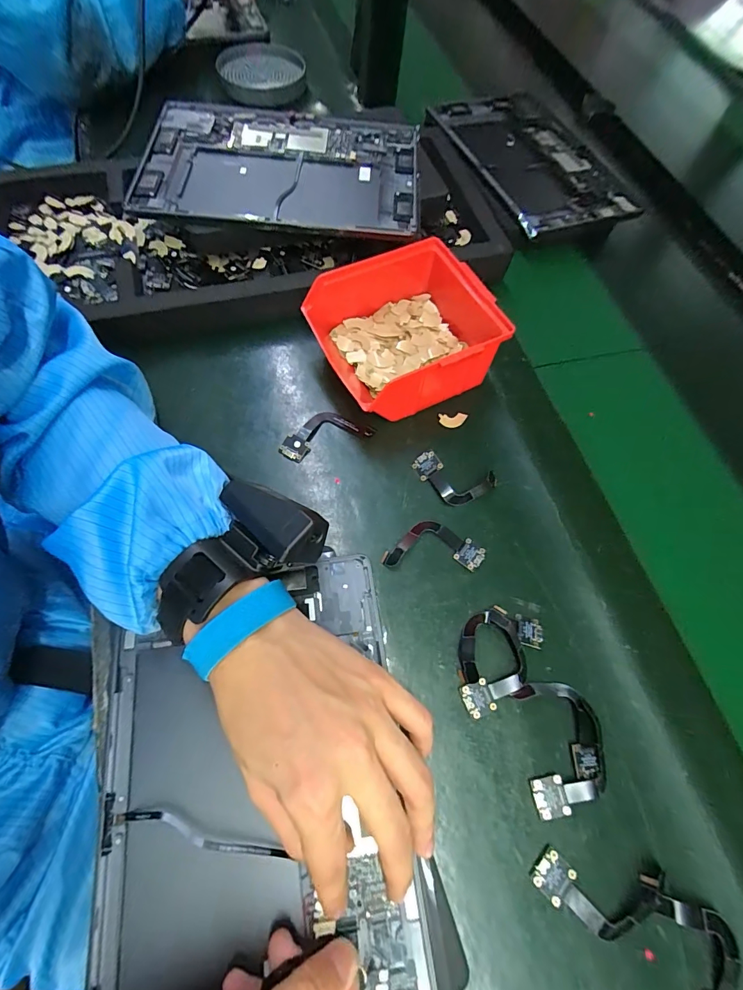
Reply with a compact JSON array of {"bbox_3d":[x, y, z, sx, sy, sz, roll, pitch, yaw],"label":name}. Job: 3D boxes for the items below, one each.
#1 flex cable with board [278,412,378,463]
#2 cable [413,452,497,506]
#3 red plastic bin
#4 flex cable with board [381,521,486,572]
[{"bbox_3d":[-0.039,-0.053,0.342,0.078,0.004,0.034,-20,70,-11],"label":"flex cable with board"},{"bbox_3d":[0.065,-0.012,0.326,0.067,0.010,0.036,17,67,4],"label":"cable"},{"bbox_3d":[0.034,-0.137,0.347,0.144,0.066,0.122,-22,70,-12],"label":"red plastic bin"},{"bbox_3d":[0.048,0.037,0.309,0.076,0.004,0.035,3,67,-2],"label":"flex cable with board"}]

